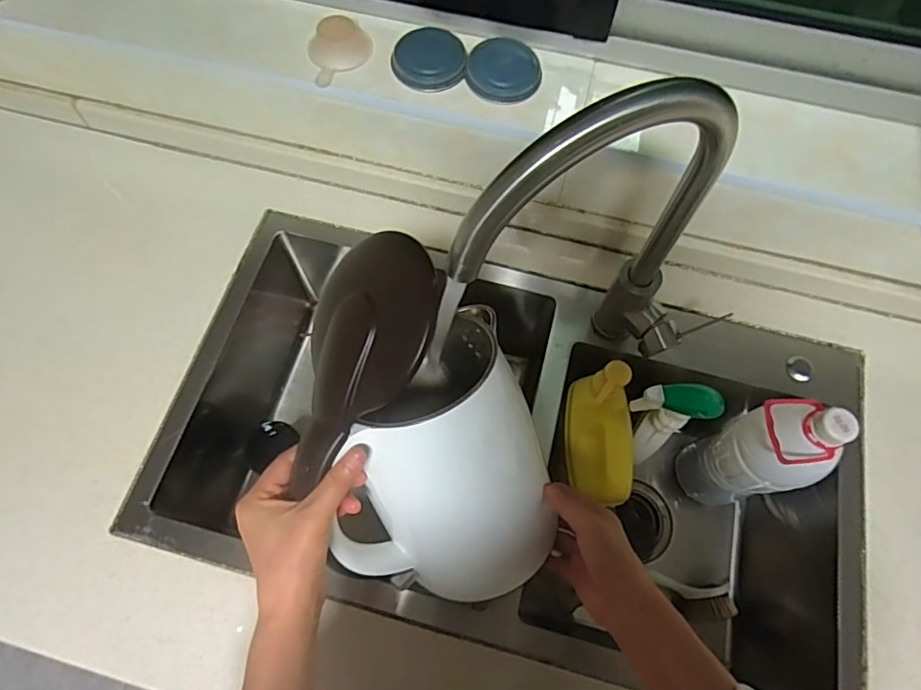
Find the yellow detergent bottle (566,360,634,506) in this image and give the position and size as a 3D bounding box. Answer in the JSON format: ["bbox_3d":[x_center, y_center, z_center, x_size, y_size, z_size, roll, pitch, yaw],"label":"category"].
[{"bbox_3d":[0.158,0.098,0.596,0.072,0.075,0.140,-2,68,-1],"label":"yellow detergent bottle"}]

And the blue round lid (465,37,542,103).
[{"bbox_3d":[0.047,-0.297,0.591,0.079,0.017,0.073,1,68,1],"label":"blue round lid"}]

